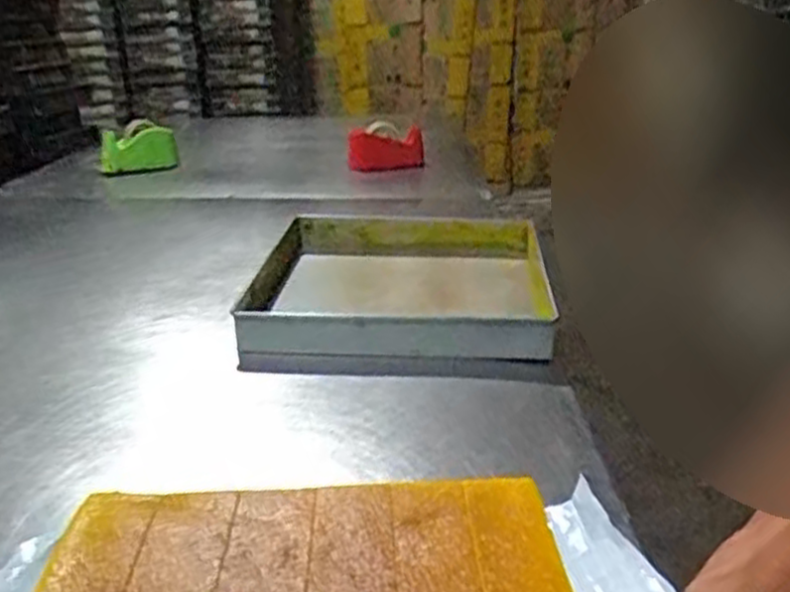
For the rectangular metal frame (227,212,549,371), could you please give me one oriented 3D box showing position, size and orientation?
[{"bbox_3d":[0.006,-0.024,1.264,0.477,0.062,0.550,0,22,2],"label":"rectangular metal frame"}]

